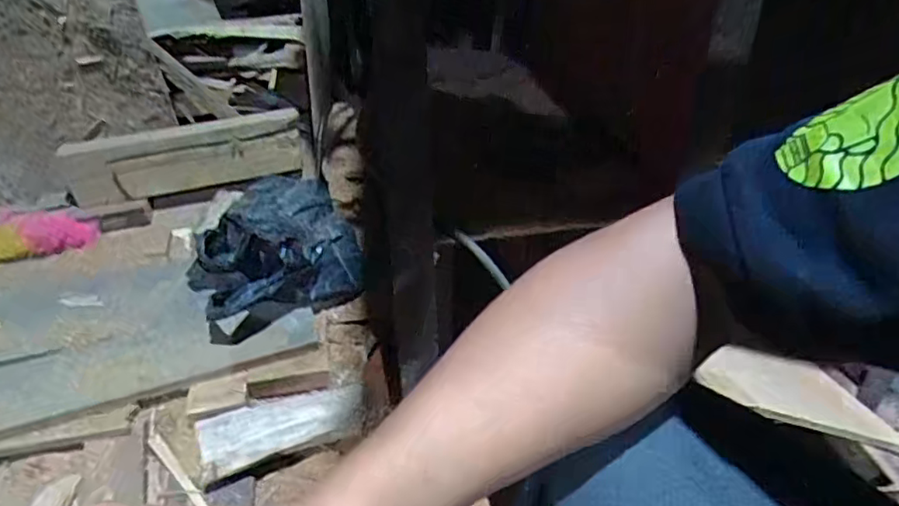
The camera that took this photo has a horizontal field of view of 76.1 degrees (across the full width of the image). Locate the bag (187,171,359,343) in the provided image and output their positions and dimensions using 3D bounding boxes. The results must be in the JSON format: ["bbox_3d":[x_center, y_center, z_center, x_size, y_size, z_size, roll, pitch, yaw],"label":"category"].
[{"bbox_3d":[-0.266,-0.010,0.877,0.258,0.128,0.211,-24,42,-26],"label":"bag"}]

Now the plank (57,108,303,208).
[{"bbox_3d":[-0.493,-0.177,1.088,0.425,0.128,0.074,-14,38,-14],"label":"plank"}]

